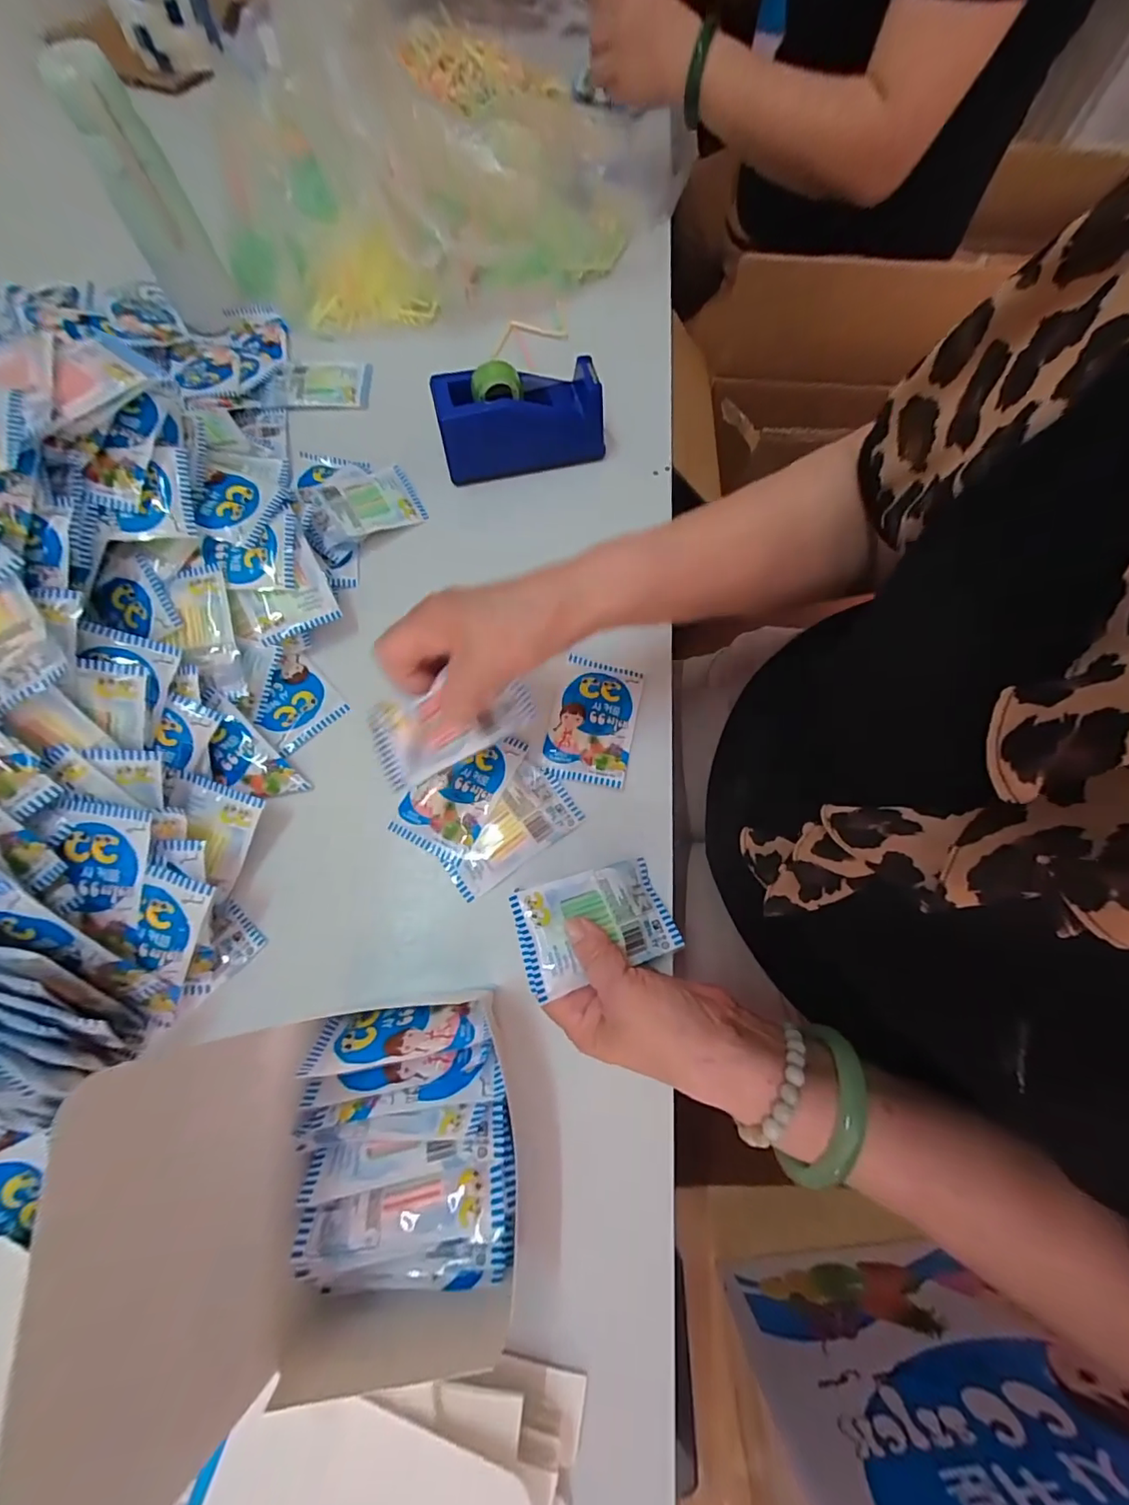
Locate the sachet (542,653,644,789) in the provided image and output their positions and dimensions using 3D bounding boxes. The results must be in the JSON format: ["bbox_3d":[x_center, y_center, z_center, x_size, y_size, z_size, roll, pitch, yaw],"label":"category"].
[{"bbox_3d":[0.023,-0.026,0.409,0.064,0.008,0.103,12,70,4],"label":"sachet"}]

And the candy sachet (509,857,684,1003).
[{"bbox_3d":[0.022,0.108,0.335,0.103,0.009,0.063,-10,65,-25],"label":"candy sachet"}]

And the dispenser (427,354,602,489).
[{"bbox_3d":[-0.040,-0.303,0.472,0.146,0.072,0.052,-12,71,-5],"label":"dispenser"}]

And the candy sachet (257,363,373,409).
[{"bbox_3d":[-0.256,-0.378,0.537,0.105,0.011,0.064,-3,70,-5],"label":"candy sachet"}]

